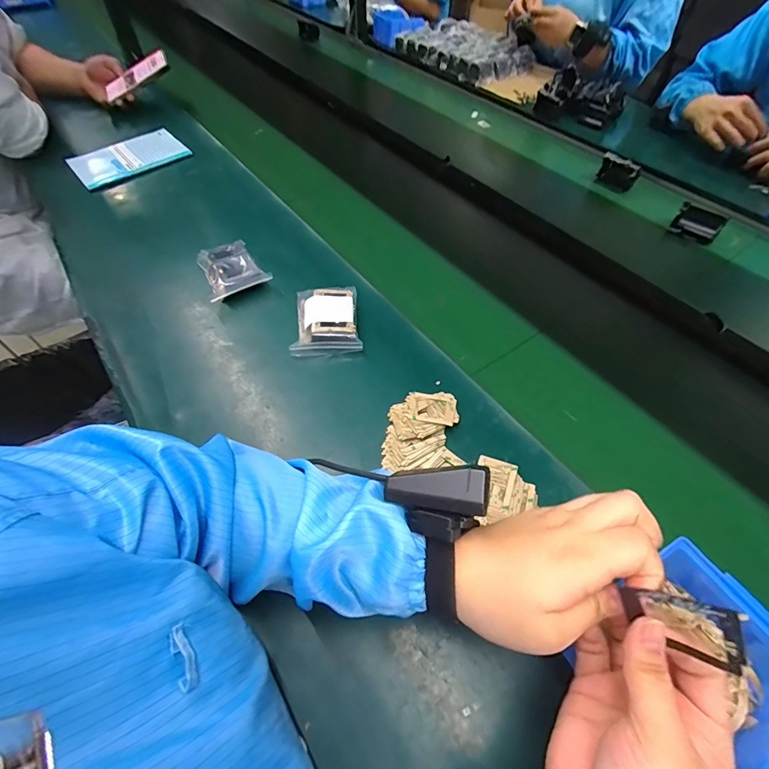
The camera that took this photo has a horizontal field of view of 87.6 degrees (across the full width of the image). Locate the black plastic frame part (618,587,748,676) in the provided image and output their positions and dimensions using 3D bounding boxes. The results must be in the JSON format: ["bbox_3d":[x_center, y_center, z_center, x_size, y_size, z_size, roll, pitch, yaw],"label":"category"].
[{"bbox_3d":[0.154,0.124,0.209,0.007,0.035,0.051,-26,20,-38],"label":"black plastic frame part"}]

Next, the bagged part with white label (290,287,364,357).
[{"bbox_3d":[-0.076,-0.086,0.528,0.084,0.033,0.099,-2,54,-2],"label":"bagged part with white label"}]

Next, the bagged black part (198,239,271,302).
[{"bbox_3d":[-0.218,-0.167,0.580,0.087,0.034,0.093,-21,57,-15],"label":"bagged black part"}]

